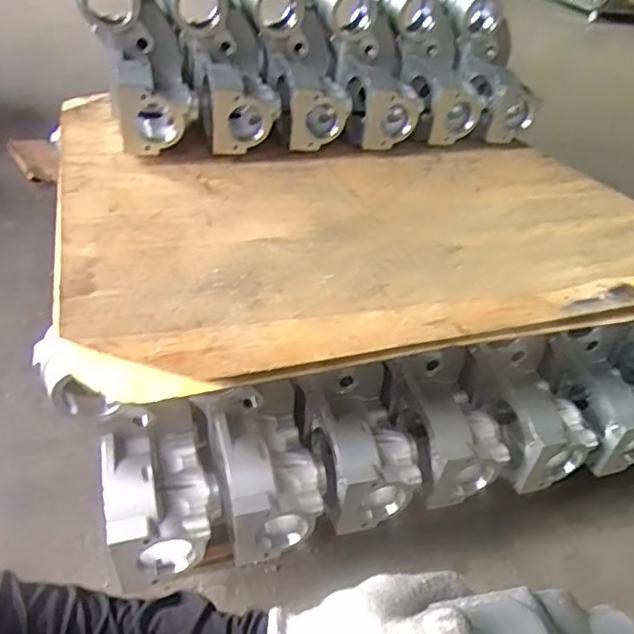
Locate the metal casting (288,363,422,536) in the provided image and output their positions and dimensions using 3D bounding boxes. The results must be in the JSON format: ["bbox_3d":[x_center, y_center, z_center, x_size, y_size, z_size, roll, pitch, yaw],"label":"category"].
[{"bbox_3d":[0.076,0.199,0.911,0.154,0.141,0.179,-10,41,-20],"label":"metal casting"}]

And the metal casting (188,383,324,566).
[{"bbox_3d":[-0.077,0.211,0.876,0.150,0.142,0.220,-9,41,-19],"label":"metal casting"}]

